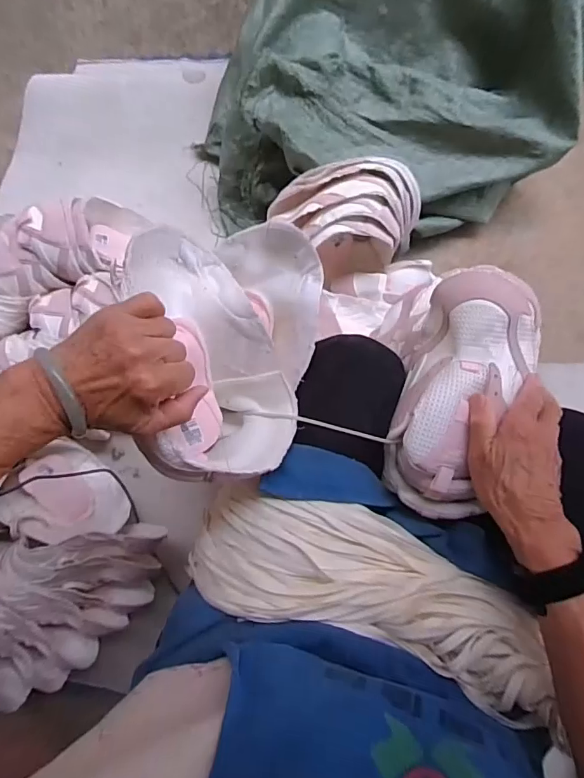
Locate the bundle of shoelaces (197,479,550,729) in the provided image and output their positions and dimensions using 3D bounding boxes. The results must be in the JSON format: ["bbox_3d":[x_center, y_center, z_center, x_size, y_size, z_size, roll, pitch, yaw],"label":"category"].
[{"bbox_3d":[0.065,0.180,0.426,0.322,0.086,0.119,19,80,3],"label":"bundle of shoelaces"}]

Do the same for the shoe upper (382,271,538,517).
[{"bbox_3d":[0.169,0.004,0.449,0.113,0.085,0.241,20,90,4],"label":"shoe upper"}]

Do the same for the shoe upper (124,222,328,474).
[{"bbox_3d":[-0.059,-0.039,0.428,0.090,0.189,0.227,3,95,40],"label":"shoe upper"}]

